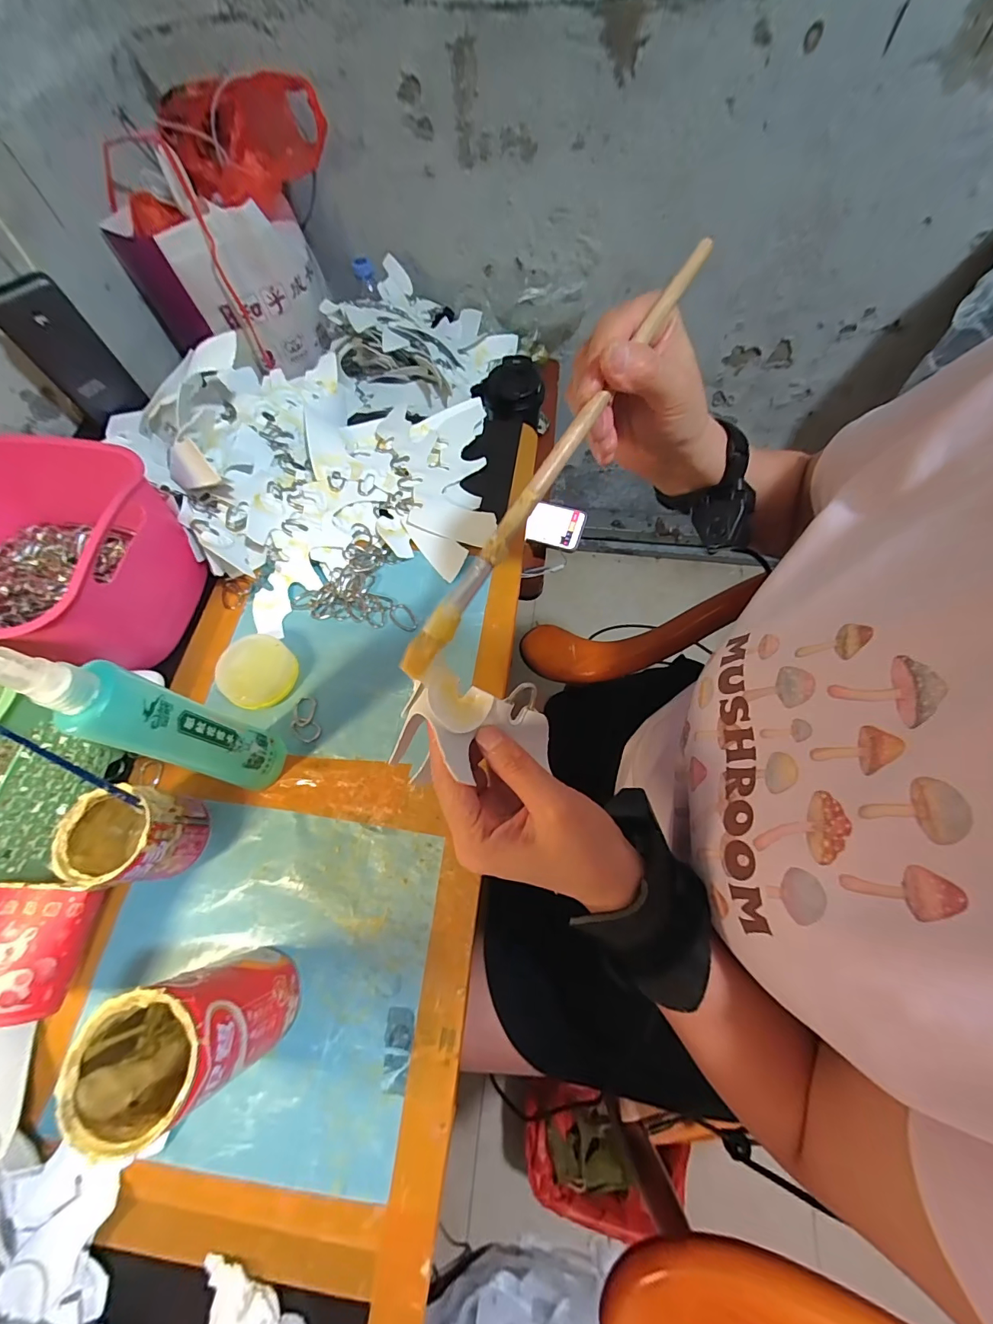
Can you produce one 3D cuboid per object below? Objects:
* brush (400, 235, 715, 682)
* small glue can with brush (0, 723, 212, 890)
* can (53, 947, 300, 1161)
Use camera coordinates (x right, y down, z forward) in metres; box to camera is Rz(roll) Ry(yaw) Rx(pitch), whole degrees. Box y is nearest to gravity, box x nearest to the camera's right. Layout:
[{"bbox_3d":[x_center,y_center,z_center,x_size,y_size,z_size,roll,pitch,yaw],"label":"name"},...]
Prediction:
[{"bbox_3d":[0.028,-0.096,0.222,0.013,0.014,0.248,35,91,16],"label":"brush"},{"bbox_3d":[-0.274,0.107,0.306,0.063,0.152,0.083,11,67,7],"label":"small glue can with brush"},{"bbox_3d":[-0.177,0.223,0.270,0.065,0.120,0.061,-1,66,2],"label":"can"}]

